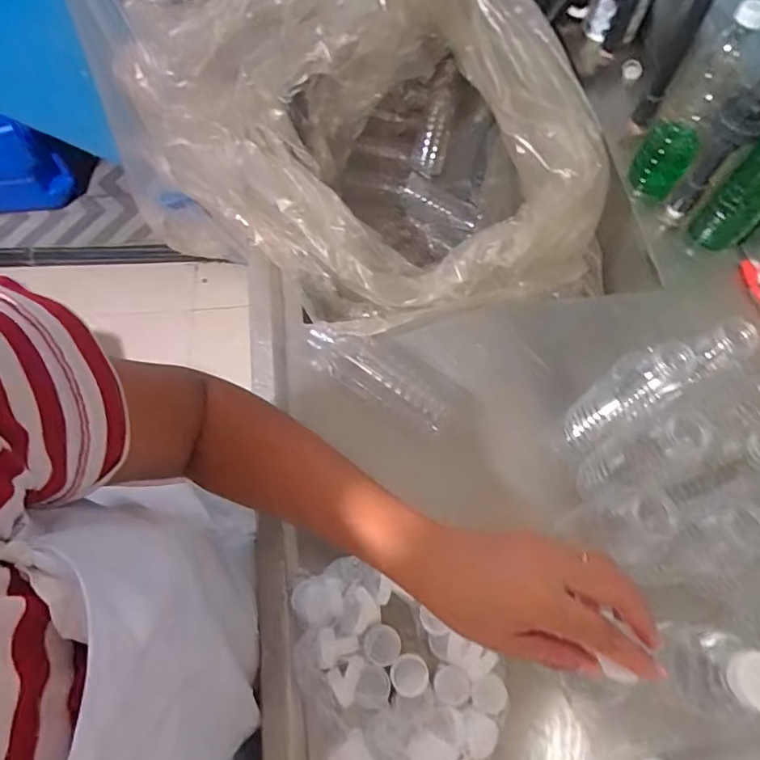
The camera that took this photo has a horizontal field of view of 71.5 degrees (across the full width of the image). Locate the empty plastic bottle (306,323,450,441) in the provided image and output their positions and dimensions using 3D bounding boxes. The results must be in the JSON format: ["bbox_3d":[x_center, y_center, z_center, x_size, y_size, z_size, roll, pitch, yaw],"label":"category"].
[{"bbox_3d":[-0.003,-0.007,0.553,0.180,0.051,0.062,33,70,12],"label":"empty plastic bottle"}]

